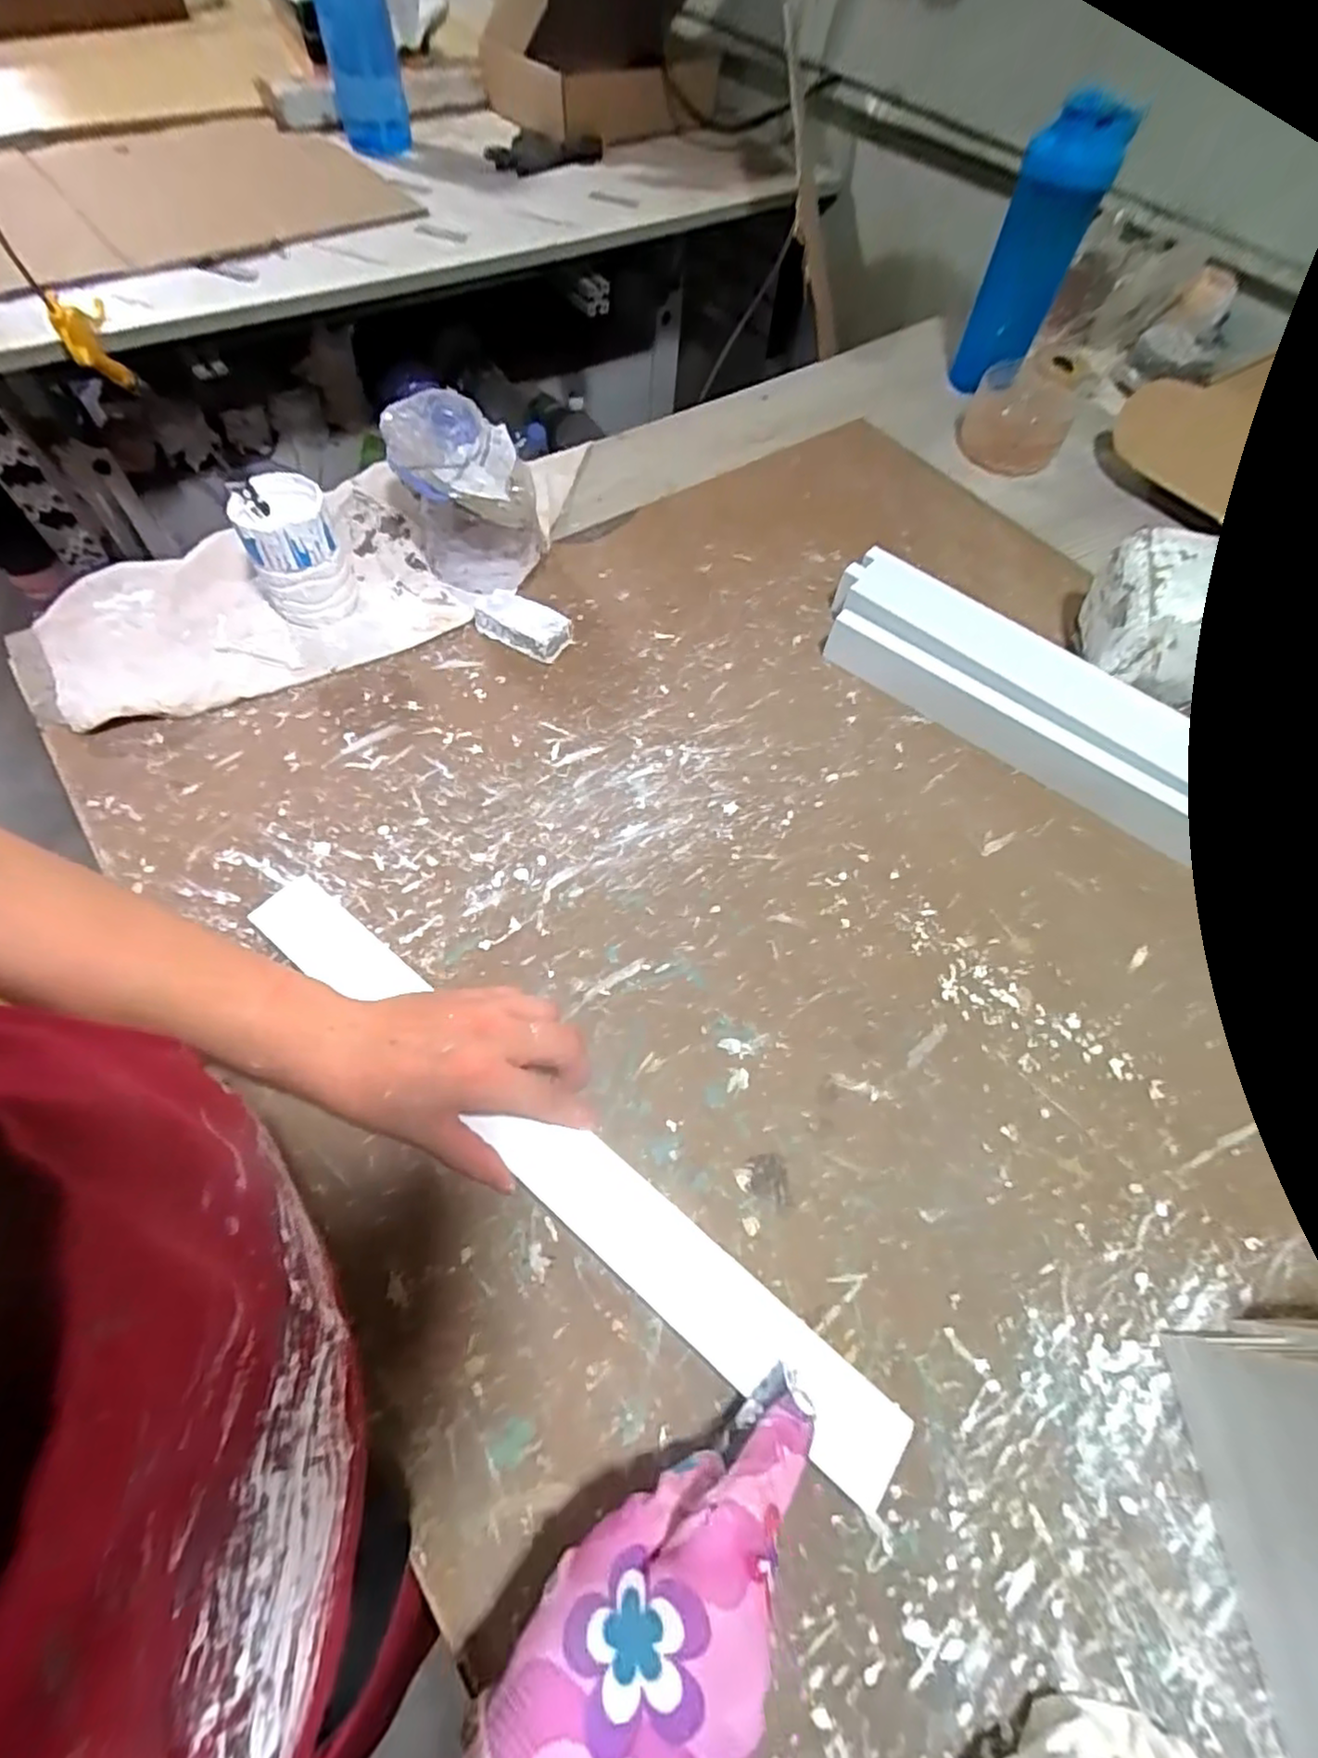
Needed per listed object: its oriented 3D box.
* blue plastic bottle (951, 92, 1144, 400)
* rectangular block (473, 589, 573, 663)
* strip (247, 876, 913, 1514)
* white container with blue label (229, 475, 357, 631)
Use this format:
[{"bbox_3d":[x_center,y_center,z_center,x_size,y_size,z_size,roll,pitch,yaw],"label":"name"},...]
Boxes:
[{"bbox_3d":[0.363,-0.604,0.659,0.078,0.217,0.065,25,63,9],"label":"blue plastic bottle"},{"bbox_3d":[-0.113,-0.208,0.537,0.083,0.025,0.039,31,64,12],"label":"rectangular block"},{"bbox_3d":[-0.064,0.137,0.352,0.431,0.010,0.040,37,65,14],"label":"strip"},{"bbox_3d":[-0.282,-0.257,0.517,0.071,0.080,0.081,-28,67,-18],"label":"white container with blue label"}]

